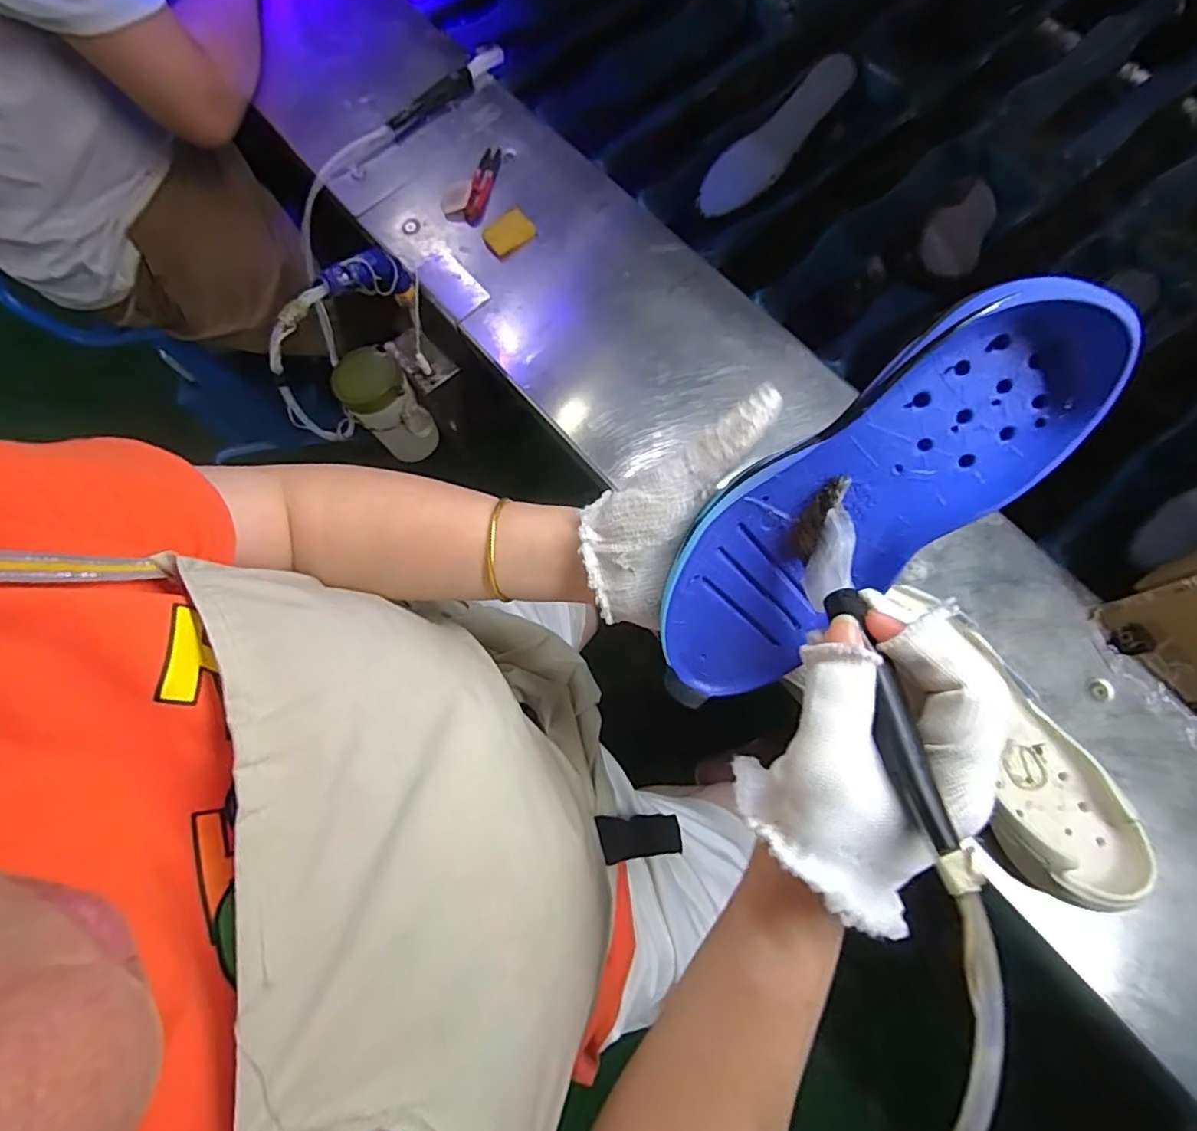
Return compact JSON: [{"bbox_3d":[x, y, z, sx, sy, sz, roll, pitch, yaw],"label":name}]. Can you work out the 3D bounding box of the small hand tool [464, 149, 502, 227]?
[{"bbox_3d":[-0.129,-0.423,0.647,0.023,0.008,0.106,8,75,4],"label":"small hand tool"}]

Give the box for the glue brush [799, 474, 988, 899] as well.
[{"bbox_3d":[0.110,0.037,0.230,0.018,0.037,0.162,-4,53,-2],"label":"glue brush"}]

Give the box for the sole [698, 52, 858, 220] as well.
[{"bbox_3d":[0.200,-0.477,0.656,0.200,0.010,0.065,-38,85,15],"label":"sole"}]

